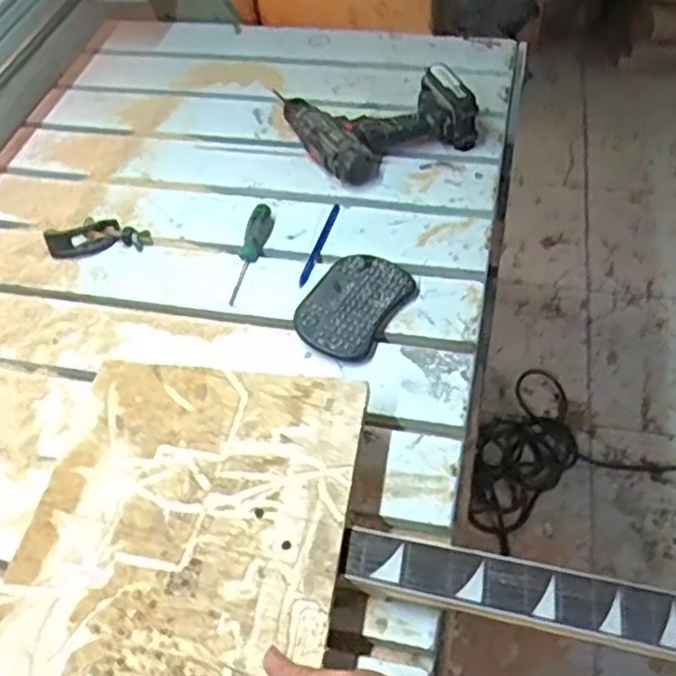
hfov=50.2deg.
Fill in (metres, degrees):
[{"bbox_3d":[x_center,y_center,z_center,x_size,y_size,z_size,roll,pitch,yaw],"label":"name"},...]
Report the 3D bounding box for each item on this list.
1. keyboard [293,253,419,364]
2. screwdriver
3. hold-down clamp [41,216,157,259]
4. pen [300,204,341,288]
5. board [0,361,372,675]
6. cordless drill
[{"bbox_3d":[0.016,-0.035,0.788,0.096,0.021,0.140,24,58,21],"label":"keyboard"},{"bbox_3d":[-0.105,-0.104,0.852,0.025,0.026,0.145,9,54,11],"label":"screwdriver"},{"bbox_3d":[-0.291,-0.125,0.879,0.121,0.027,0.044,-10,52,-3],"label":"hold-down clamp"},{"bbox_3d":[-0.022,-0.113,0.862,0.010,0.006,0.137,13,54,13],"label":"pen"},{"bbox_3d":[-0.141,0.228,0.528,0.256,0.007,0.499,6,53,9],"label":"board"},{"bbox_3d":[0.052,-0.296,0.956,0.211,0.077,0.176,-22,54,-12],"label":"cordless drill"}]

